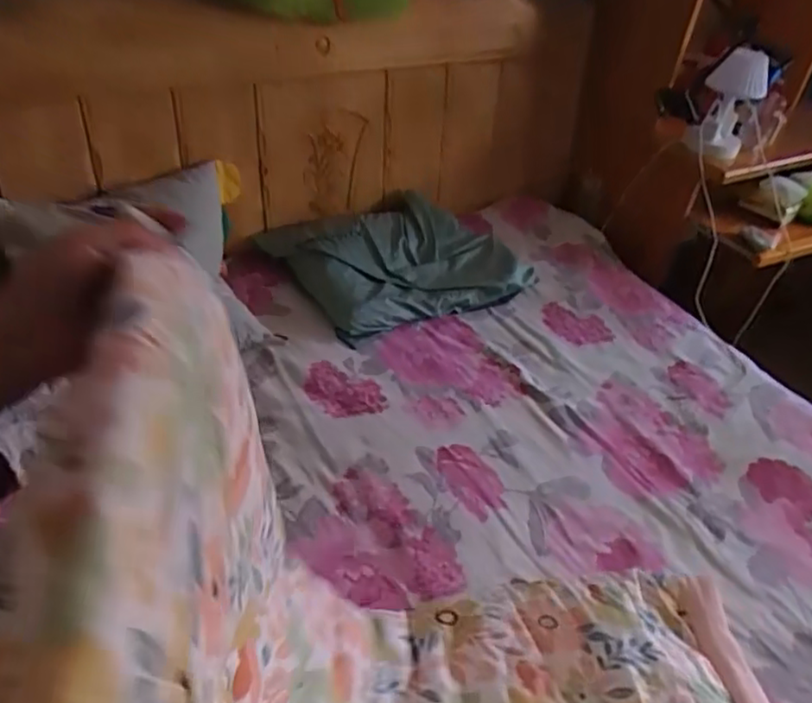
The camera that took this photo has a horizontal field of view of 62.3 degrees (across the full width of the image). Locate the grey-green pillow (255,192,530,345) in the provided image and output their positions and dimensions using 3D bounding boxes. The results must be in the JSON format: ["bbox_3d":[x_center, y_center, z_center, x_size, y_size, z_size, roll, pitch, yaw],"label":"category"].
[{"bbox_3d":[-0.013,-0.190,1.319,0.462,0.144,0.291,-16,46,-26],"label":"grey-green pillow"}]

